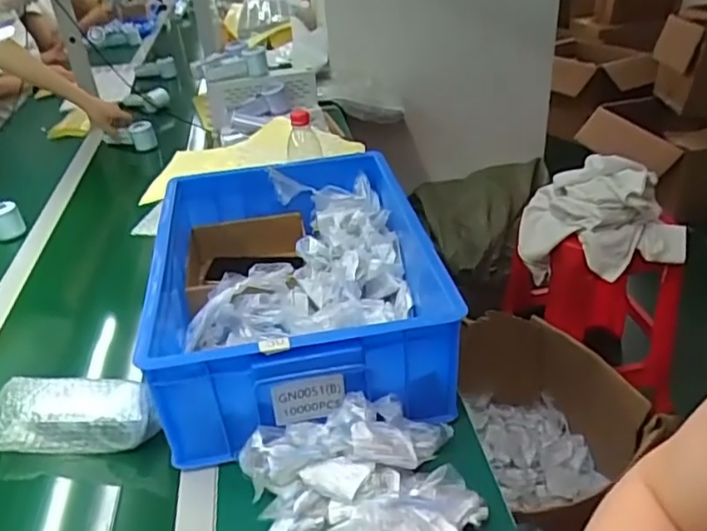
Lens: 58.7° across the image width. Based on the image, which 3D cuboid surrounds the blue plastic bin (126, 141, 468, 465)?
[{"bbox_3d":[-0.080,0.022,0.866,0.355,0.161,0.452,-8,33,-4],"label":"blue plastic bin"}]

